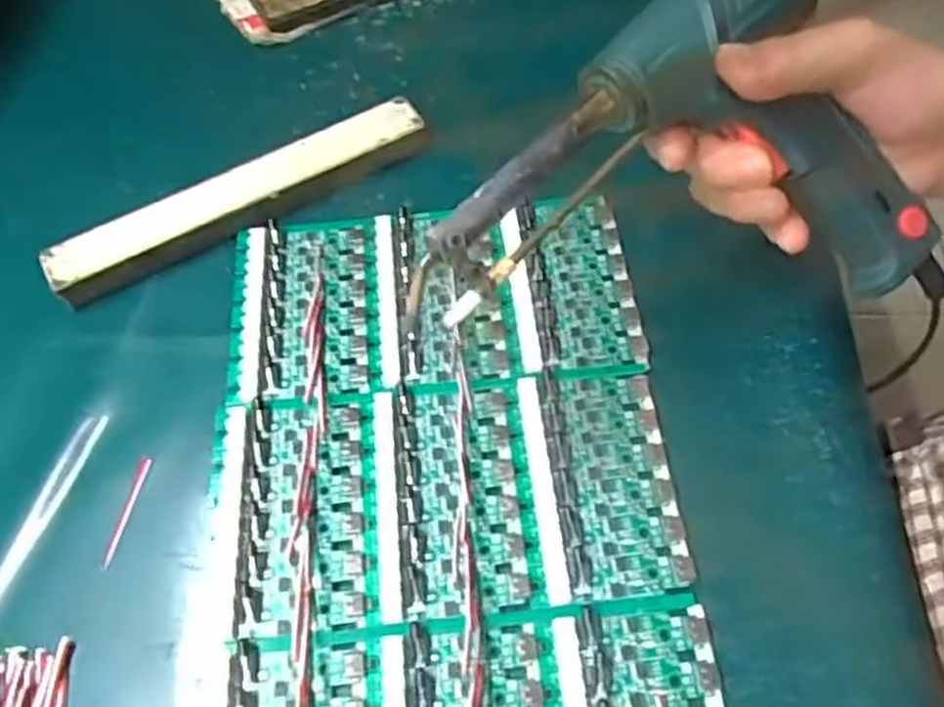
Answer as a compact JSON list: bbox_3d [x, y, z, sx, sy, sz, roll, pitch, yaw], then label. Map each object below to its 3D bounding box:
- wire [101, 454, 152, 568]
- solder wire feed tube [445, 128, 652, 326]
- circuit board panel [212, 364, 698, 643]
[{"bbox_3d":[-0.143,0.065,0.317,0.005,0.004,0.047,8,58,6],"label":"wire"},{"bbox_3d":[0.027,-0.046,0.266,0.005,0.006,0.101,39,75,22],"label":"solder wire feed tube"},{"bbox_3d":[-0.011,0.055,0.313,0.184,0.005,0.098,-6,58,-2],"label":"circuit board panel"}]

